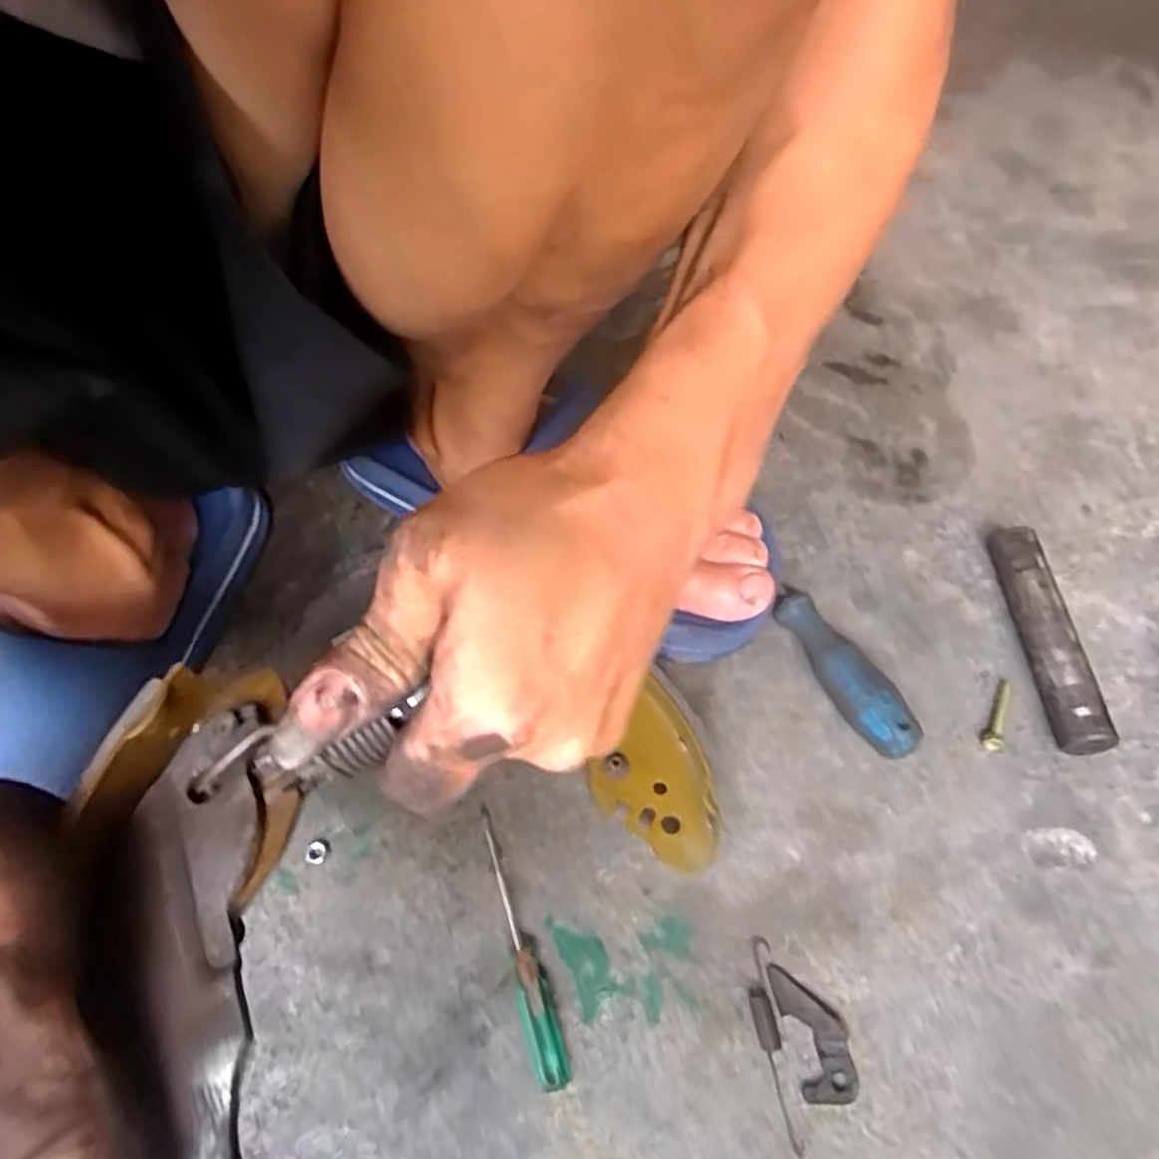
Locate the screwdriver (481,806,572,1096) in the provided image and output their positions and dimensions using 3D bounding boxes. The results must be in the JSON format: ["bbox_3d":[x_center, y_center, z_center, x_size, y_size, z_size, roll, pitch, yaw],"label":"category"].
[{"bbox_3d":[-0.029,0.160,0.348,0.015,0.014,0.118,-18,59,-9],"label":"screwdriver"}]

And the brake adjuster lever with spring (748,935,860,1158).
[{"bbox_3d":[0.093,0.189,0.327,0.035,0.007,0.073,-13,59,-6],"label":"brake adjuster lever with spring"}]

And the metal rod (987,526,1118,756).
[{"bbox_3d":[0.245,0.029,0.413,0.020,0.026,0.128,-1,58,2],"label":"metal rod"}]

